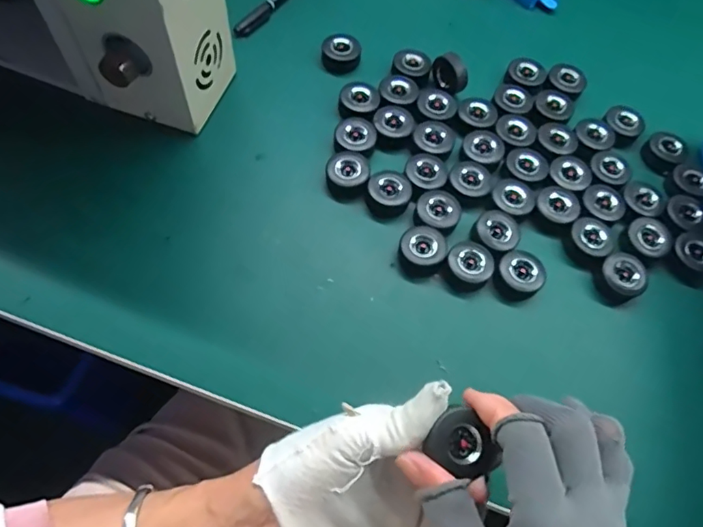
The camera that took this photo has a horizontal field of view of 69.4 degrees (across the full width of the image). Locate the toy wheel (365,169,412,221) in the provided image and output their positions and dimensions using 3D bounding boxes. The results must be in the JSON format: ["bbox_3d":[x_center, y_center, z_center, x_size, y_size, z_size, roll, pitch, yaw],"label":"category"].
[{"bbox_3d":[0.032,-0.059,0.434,0.036,0.019,0.040,19,64,6],"label":"toy wheel"}]

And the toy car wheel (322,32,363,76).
[{"bbox_3d":[-0.009,-0.208,0.498,0.039,0.018,0.032,1,64,-3],"label":"toy car wheel"}]

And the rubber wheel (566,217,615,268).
[{"bbox_3d":[0.200,-0.019,0.426,0.033,0.022,0.035,1,64,-3],"label":"rubber wheel"}]

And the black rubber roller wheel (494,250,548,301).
[{"bbox_3d":[0.136,0.009,0.408,0.036,0.021,0.035,1,64,-3],"label":"black rubber roller wheel"}]

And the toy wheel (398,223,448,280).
[{"bbox_3d":[0.057,-0.010,0.410,0.036,0.019,0.038,1,64,-3],"label":"toy wheel"}]

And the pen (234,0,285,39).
[{"bbox_3d":[-0.074,-0.279,0.532,0.016,0.007,0.144,32,66,12],"label":"pen"}]

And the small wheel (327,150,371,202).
[{"bbox_3d":[-0.003,-0.077,0.440,0.036,0.019,0.042,8,64,0],"label":"small wheel"}]

